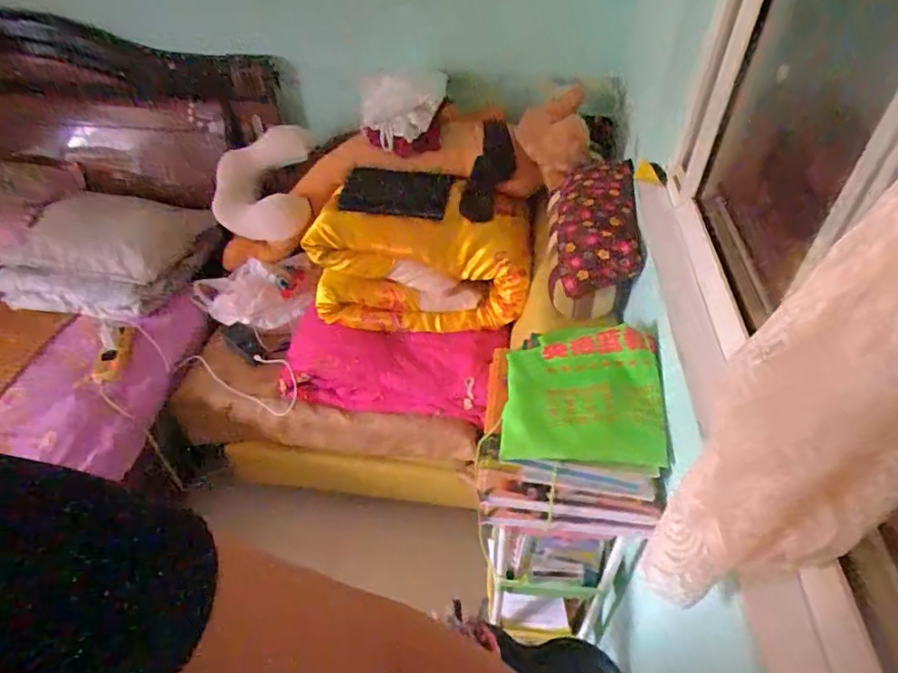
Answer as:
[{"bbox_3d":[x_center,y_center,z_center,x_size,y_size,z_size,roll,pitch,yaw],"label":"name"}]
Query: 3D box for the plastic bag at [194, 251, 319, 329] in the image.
[{"bbox_3d":[-0.532,-0.122,1.468,0.347,0.107,0.209,1,45,1],"label":"plastic bag"}]

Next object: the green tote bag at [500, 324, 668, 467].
[{"bbox_3d":[0.192,0.073,0.795,0.215,0.068,0.221,4,45,4],"label":"green tote bag"}]

